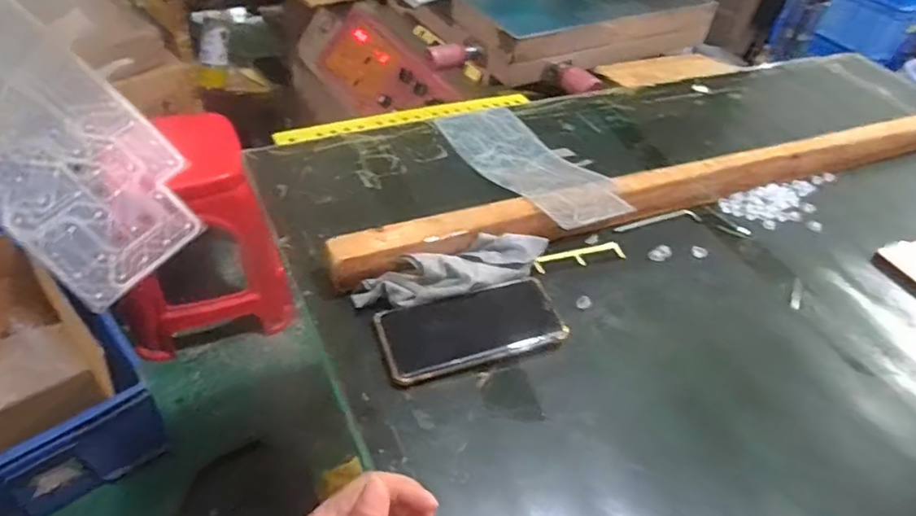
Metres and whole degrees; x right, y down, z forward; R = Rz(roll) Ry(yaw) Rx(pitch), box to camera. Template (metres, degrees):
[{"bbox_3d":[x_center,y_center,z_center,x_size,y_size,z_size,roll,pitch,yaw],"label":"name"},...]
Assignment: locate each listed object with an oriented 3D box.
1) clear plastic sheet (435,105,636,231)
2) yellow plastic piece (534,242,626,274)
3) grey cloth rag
[{"bbox_3d":[0.081,-0.130,0.723,0.125,0.041,0.314,-17,50,-24],"label":"clear plastic sheet"},{"bbox_3d":[0.130,-0.001,0.620,0.104,0.005,0.023,-9,47,-18],"label":"yellow plastic piece"},{"bbox_3d":[-0.002,0.011,0.556,0.194,0.032,0.043,-14,48,-21],"label":"grey cloth rag"}]

